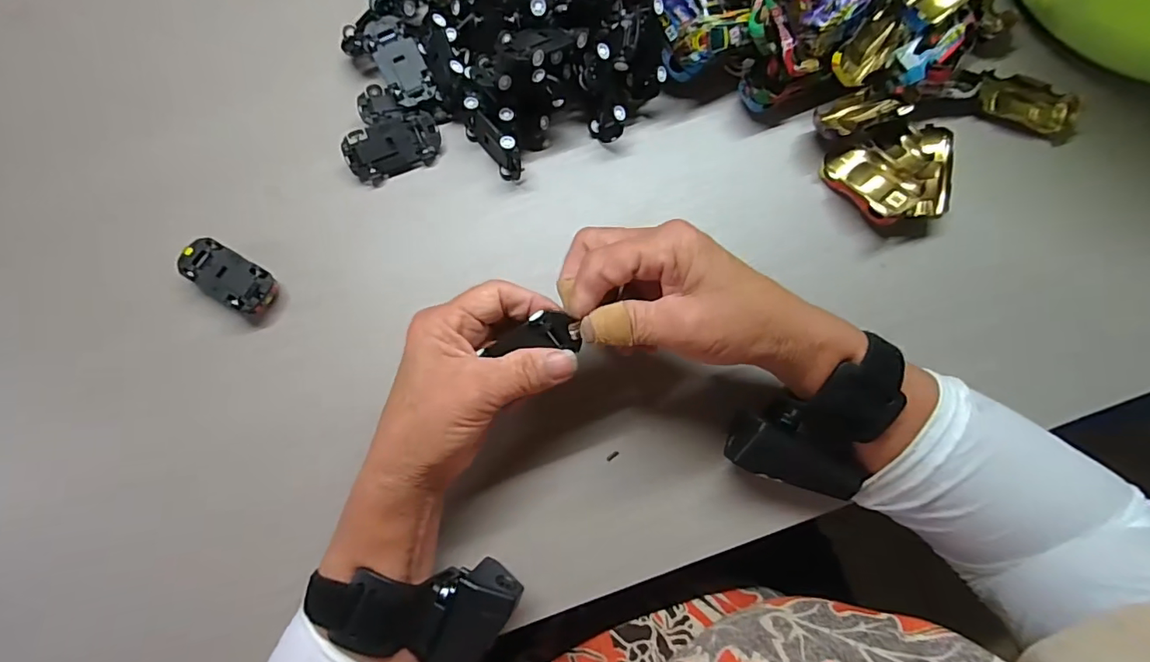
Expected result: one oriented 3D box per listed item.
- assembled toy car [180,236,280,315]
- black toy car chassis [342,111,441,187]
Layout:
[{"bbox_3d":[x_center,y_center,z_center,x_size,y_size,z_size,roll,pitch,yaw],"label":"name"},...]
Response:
[{"bbox_3d":[-0.226,-0.036,0.336,0.064,0.018,0.030,30,82,5],"label":"assembled toy car"},{"bbox_3d":[-0.125,-0.127,0.354,0.063,0.012,0.035,-24,109,-6],"label":"black toy car chassis"}]

